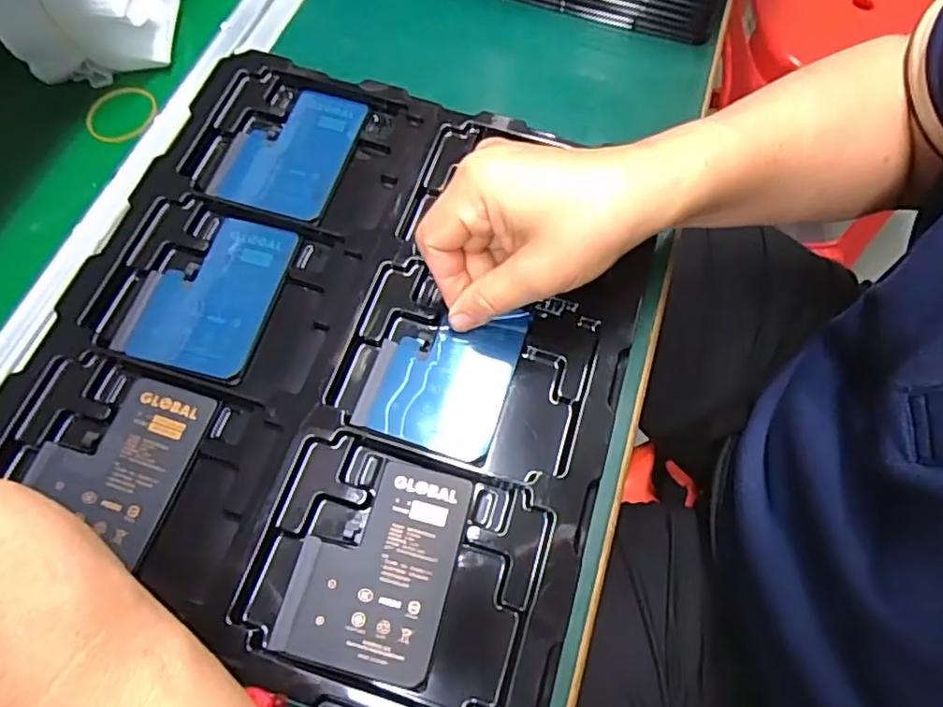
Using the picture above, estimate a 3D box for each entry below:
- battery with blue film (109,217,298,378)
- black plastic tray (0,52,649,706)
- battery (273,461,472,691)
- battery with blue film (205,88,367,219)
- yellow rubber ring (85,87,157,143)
[{"bbox_3d":[-0.137,-0.034,0.327,0.067,0.005,0.089,14,65,6],"label":"battery with blue film"},{"bbox_3d":[-0.067,-0.011,0.315,0.273,0.022,0.310,15,65,6],"label":"black plastic tray"},{"bbox_3d":[-0.041,0.091,0.275,0.066,0.004,0.088,13,65,5],"label":"battery"},{"bbox_3d":[-0.106,-0.122,0.371,0.070,0.004,0.090,16,65,7],"label":"battery with blue film"},{"bbox_3d":[-0.231,-0.159,0.416,0.044,0.004,0.048,2,63,-4],"label":"yellow rubber ring"}]

